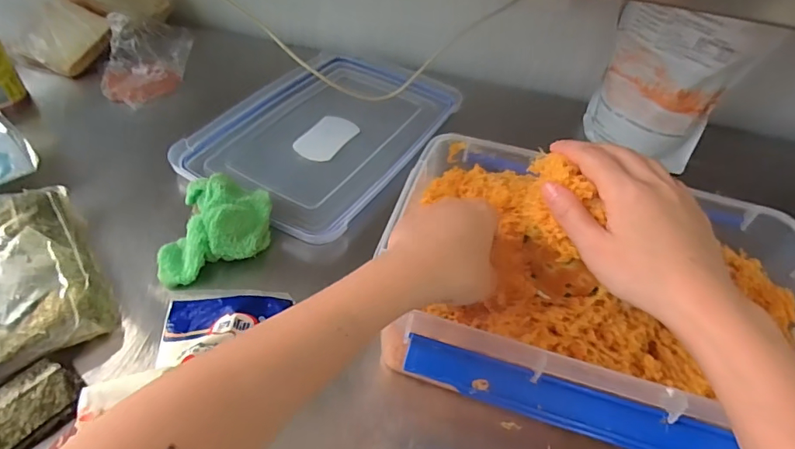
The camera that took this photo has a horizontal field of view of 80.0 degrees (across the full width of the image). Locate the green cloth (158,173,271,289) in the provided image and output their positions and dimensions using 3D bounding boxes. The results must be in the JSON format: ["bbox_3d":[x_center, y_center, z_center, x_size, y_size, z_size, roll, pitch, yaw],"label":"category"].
[{"bbox_3d":[-0.184,0.001,0.485,0.100,0.043,0.125,5,47,-2],"label":"green cloth"}]

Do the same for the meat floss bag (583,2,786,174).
[{"bbox_3d":[0.333,-0.176,0.600,0.161,0.183,0.071,29,50,20],"label":"meat floss bag"}]

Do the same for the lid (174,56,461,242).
[{"bbox_3d":[-0.091,-0.137,0.648,0.249,0.022,0.363,24,49,16],"label":"lid"}]

